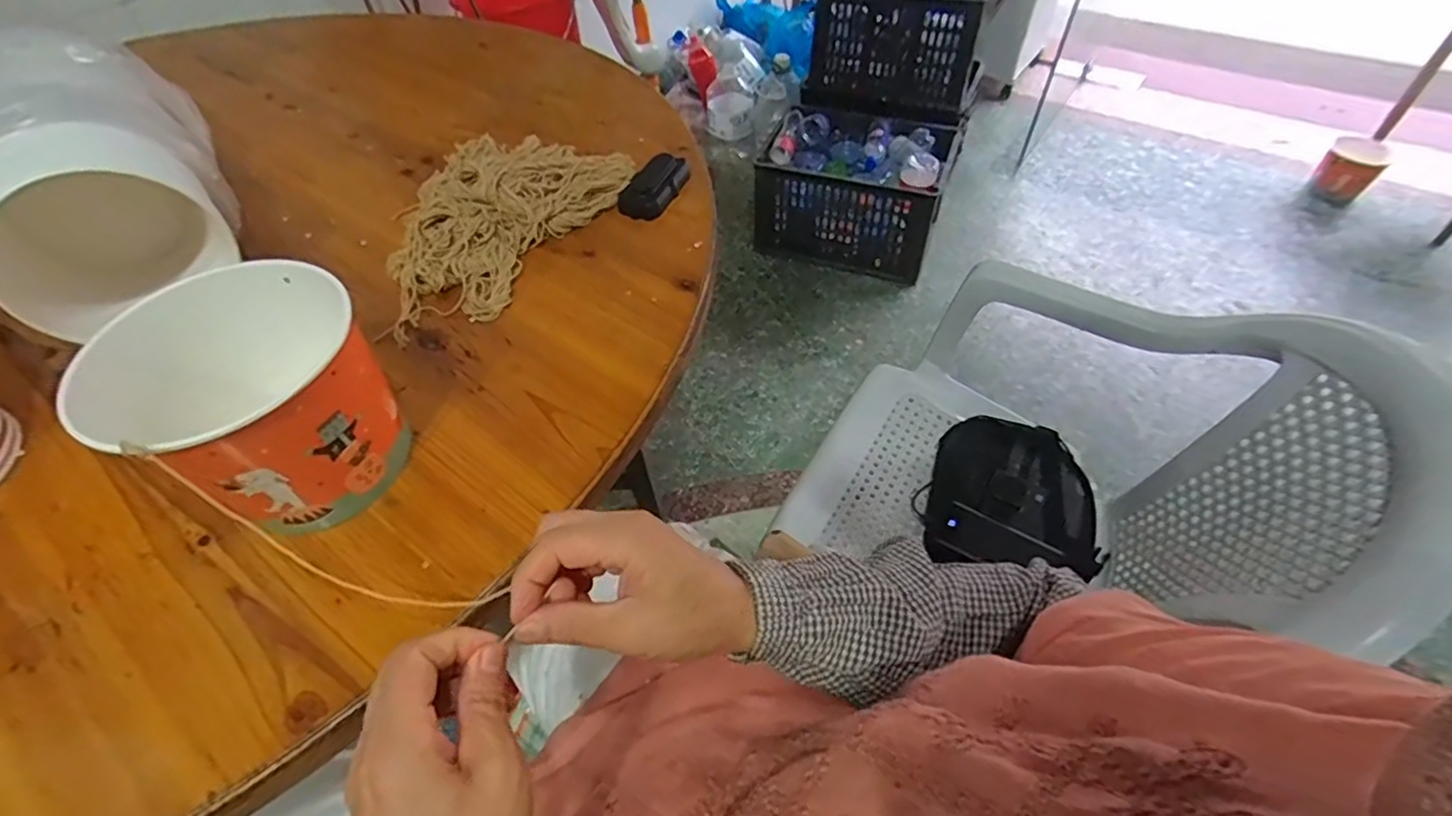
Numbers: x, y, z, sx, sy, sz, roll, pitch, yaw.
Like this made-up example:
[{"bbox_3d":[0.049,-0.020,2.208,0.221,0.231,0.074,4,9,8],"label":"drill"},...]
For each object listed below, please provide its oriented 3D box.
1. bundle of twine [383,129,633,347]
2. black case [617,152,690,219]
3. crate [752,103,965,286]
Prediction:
[{"bbox_3d":[-0.272,-0.222,0.666,0.231,0.062,0.330,23,56,20],"label":"bundle of twine"},{"bbox_3d":[-0.082,-0.258,0.705,0.055,0.029,0.105,13,53,13],"label":"black case"},{"bbox_3d":[0.358,-0.631,1.758,0.484,0.325,0.348,13,53,13],"label":"crate"}]

